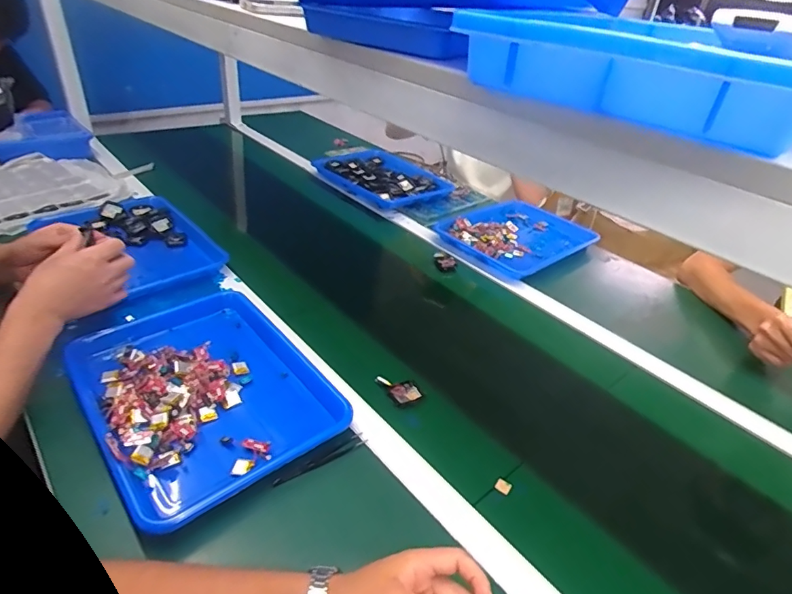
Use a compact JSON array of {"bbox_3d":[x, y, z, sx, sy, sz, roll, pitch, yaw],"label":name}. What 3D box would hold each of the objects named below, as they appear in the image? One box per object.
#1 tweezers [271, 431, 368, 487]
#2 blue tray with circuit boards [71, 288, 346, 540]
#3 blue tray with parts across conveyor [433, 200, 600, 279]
[{"bbox_3d":[-0.087,0.189,0.564,0.117,0.011,0.013,-17,41,-31],"label":"tweezers"},{"bbox_3d":[-0.238,0.111,0.605,0.249,0.035,0.324,-22,44,-36],"label":"blue tray with circuit boards"},{"bbox_3d":[0.279,-0.136,1.107,0.332,0.044,0.259,-24,45,-37],"label":"blue tray with parts across conveyor"}]

